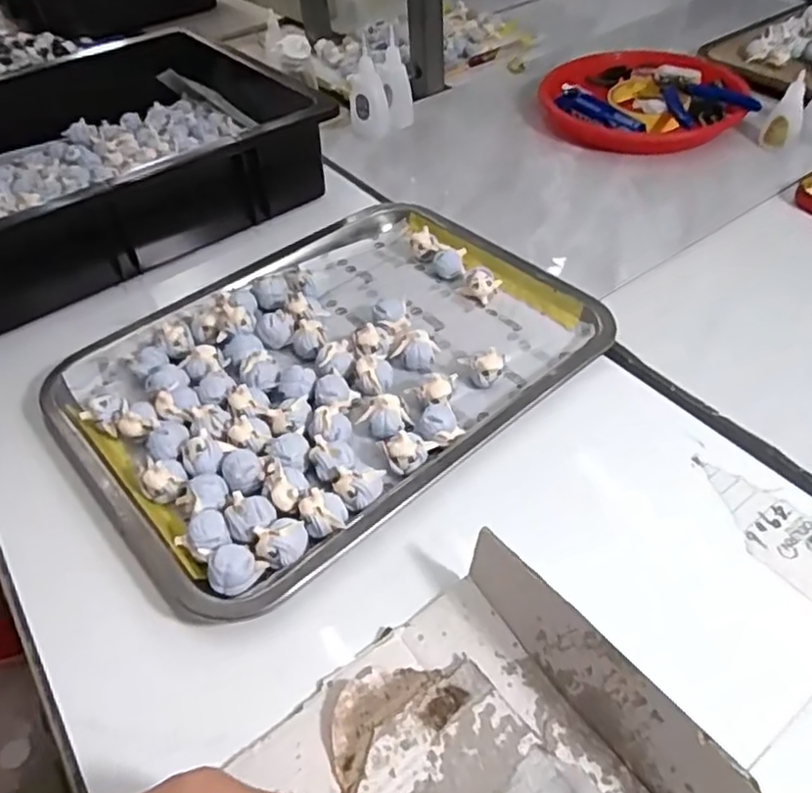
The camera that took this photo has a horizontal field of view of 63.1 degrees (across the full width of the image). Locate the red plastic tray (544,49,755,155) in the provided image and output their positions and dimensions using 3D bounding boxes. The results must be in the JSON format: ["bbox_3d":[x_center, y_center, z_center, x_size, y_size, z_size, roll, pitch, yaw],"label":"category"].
[{"bbox_3d":[0.261,-0.323,0.726,0.217,0.041,0.187,21,50,22],"label":"red plastic tray"}]

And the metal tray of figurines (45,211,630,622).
[{"bbox_3d":[-0.054,-0.027,0.462,0.336,0.029,0.258,-34,53,-26],"label":"metal tray of figurines"}]

